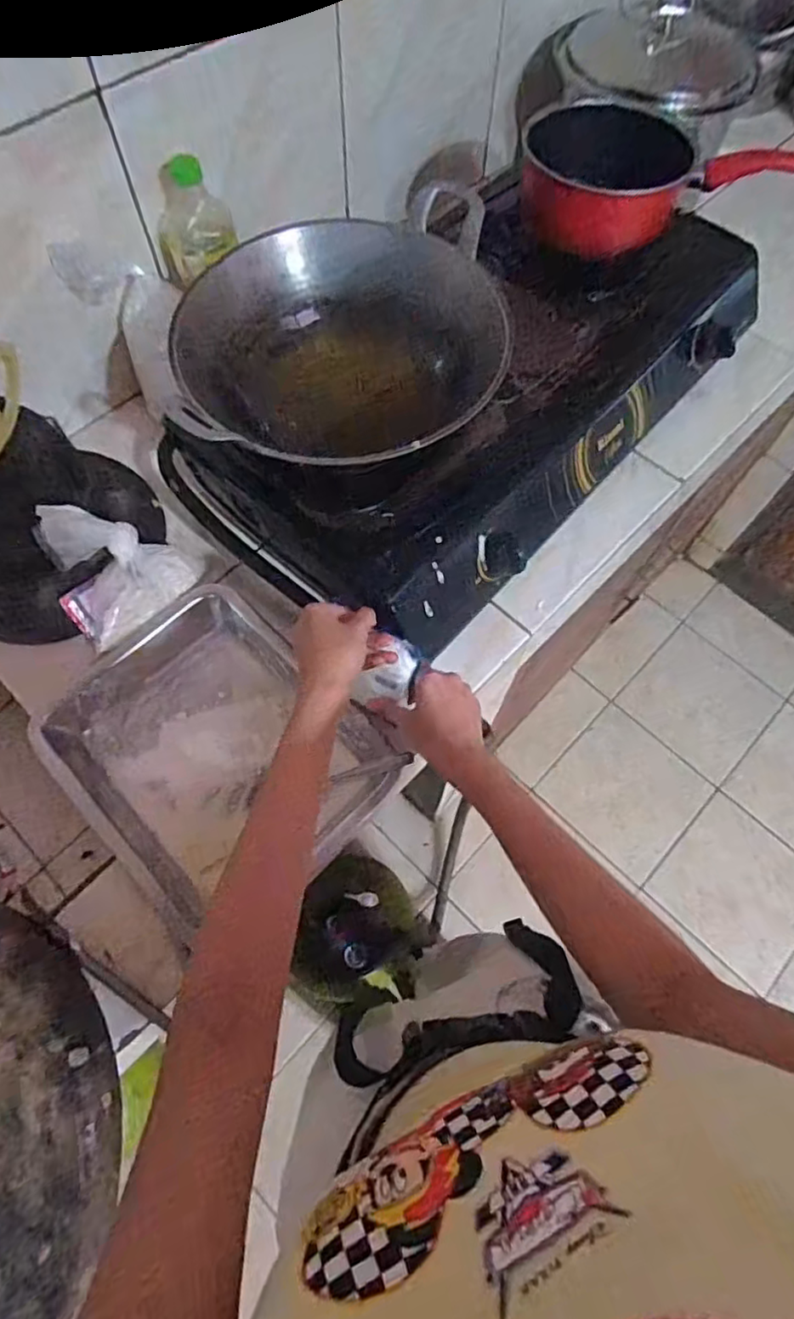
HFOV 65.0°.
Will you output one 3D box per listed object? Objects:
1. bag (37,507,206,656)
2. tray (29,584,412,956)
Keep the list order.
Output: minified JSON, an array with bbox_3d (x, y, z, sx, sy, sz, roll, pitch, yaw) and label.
[{"bbox_3d":[-0.276,-0.094,0.602,0.123,0.134,0.067,-39,72,-17],"label":"bag"},{"bbox_3d":[-0.176,0.088,0.611,0.248,0.071,0.299,-40,73,-17],"label":"tray"}]

